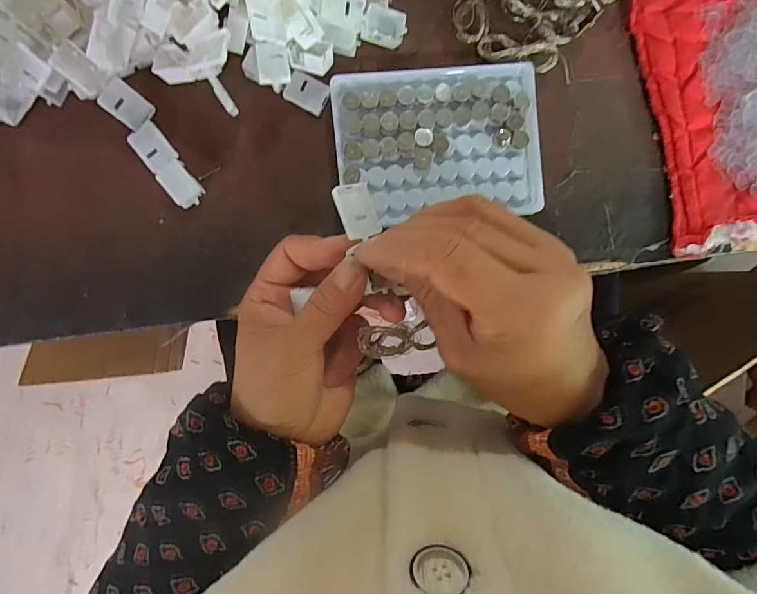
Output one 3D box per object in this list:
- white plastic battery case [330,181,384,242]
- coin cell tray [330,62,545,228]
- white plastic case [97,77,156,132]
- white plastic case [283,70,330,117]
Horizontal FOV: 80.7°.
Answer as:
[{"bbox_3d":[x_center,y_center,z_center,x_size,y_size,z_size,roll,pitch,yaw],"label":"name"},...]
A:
[{"bbox_3d":[-0.011,-0.044,0.224,0.021,0.007,0.028,-20,88,-31],"label":"white plastic battery case"},{"bbox_3d":[0.039,-0.100,0.288,0.128,0.018,0.093,-6,94,-3],"label":"coin cell tray"},{"bbox_3d":[-0.156,-0.119,0.277,0.027,0.004,0.021,41,77,-37],"label":"white plastic case"},{"bbox_3d":[-0.046,-0.133,0.290,0.027,0.004,0.020,26,91,-5],"label":"white plastic case"}]

